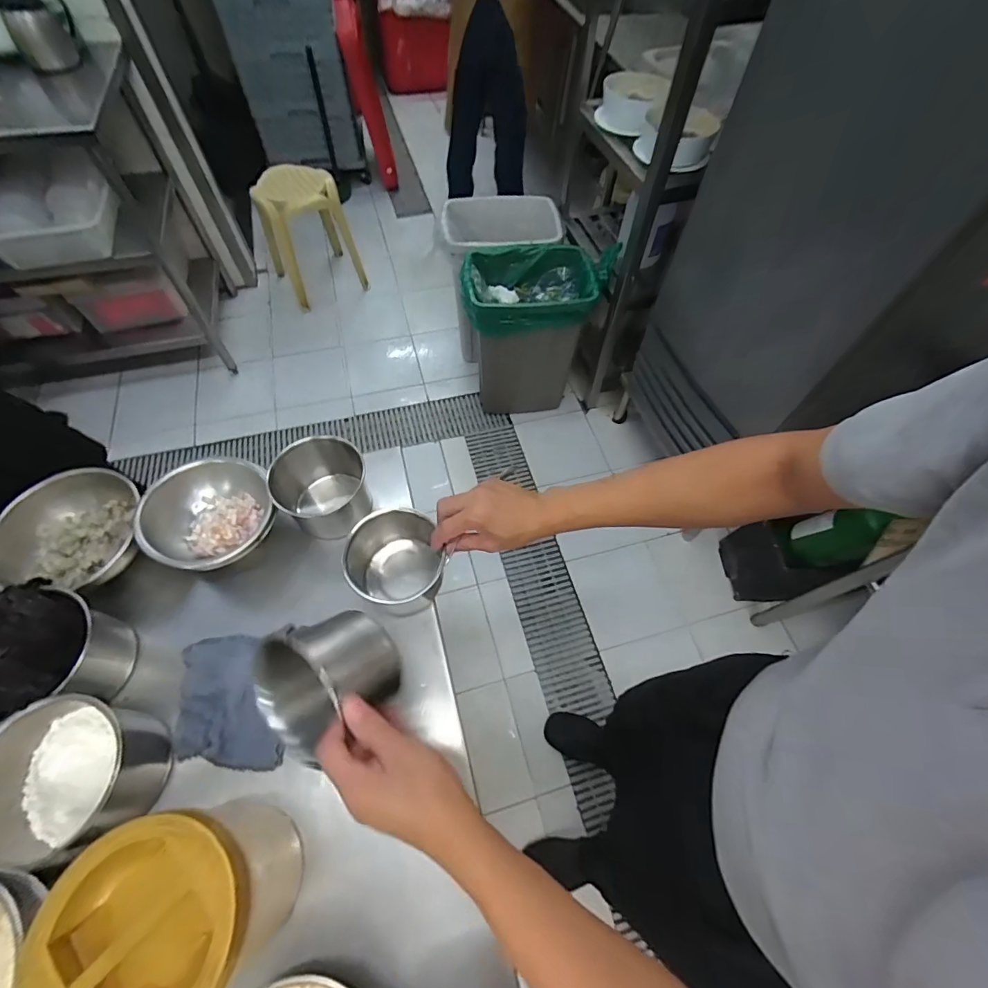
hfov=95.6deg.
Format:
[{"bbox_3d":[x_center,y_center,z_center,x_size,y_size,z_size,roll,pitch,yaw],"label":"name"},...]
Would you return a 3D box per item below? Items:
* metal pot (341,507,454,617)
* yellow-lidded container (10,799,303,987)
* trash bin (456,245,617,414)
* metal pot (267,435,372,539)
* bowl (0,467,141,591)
[{"bbox_3d":[-0.120,0.088,0.565,0.119,0.103,0.105,-33,67,-19],"label":"metal pot"},{"bbox_3d":[-0.255,0.350,0.387,0.134,0.172,0.131,1,61,-2],"label":"yellow-lidded container"},{"bbox_3d":[0.131,-0.570,1.658,0.490,0.559,0.282,-7,61,-6],"label":"trash bin"},{"bbox_3d":[-0.234,-0.007,0.619,0.108,0.116,0.112,1,61,-2],"label":"metal pot"},{"bbox_3d":[-0.529,0.046,0.572,0.137,0.061,0.157,8,61,2],"label":"bowl"}]

